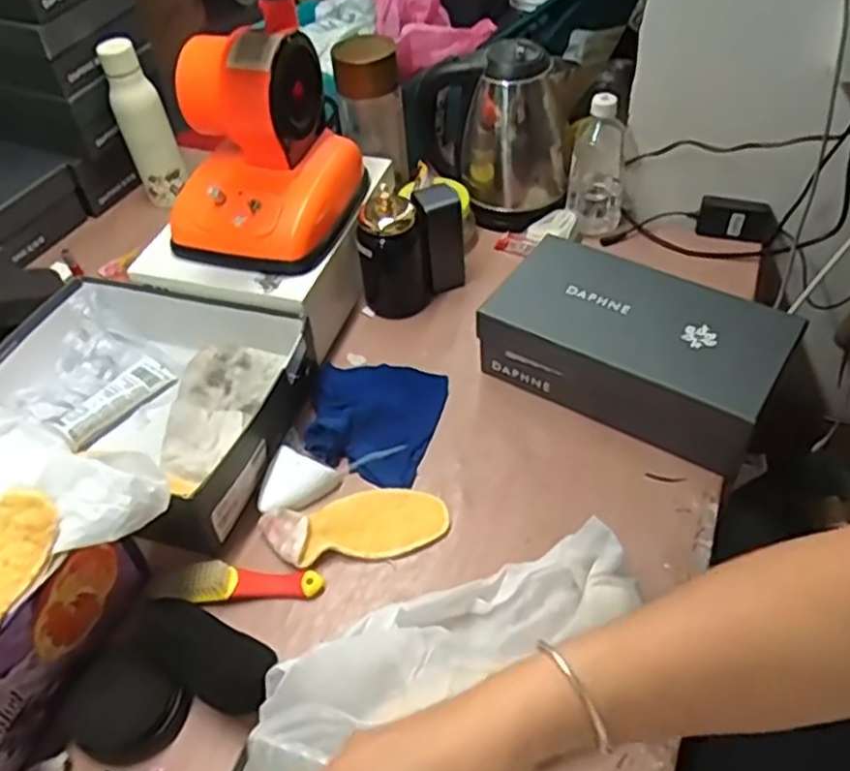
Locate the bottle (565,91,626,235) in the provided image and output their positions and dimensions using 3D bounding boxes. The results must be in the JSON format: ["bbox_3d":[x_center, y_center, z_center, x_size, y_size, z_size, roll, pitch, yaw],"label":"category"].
[{"bbox_3d":[0.226,-0.286,0.986,0.073,0.165,0.056,4,48,8],"label":"bottle"}]

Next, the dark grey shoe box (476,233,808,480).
[{"bbox_3d":[0.221,-0.038,0.820,0.283,0.110,0.145,26,54,25],"label":"dark grey shoe box"}]

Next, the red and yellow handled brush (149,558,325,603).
[{"bbox_3d":[-0.172,0.183,0.704,0.148,0.027,0.042,-1,47,3],"label":"red and yellow handled brush"}]

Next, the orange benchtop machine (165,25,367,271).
[{"bbox_3d":[-0.185,-0.270,0.846,0.171,0.199,0.192,12,49,15],"label":"orange benchtop machine"}]

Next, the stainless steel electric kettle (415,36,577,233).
[{"bbox_3d":[0.097,-0.336,1.017,0.149,0.207,0.176,-32,53,-23],"label":"stainless steel electric kettle"}]

